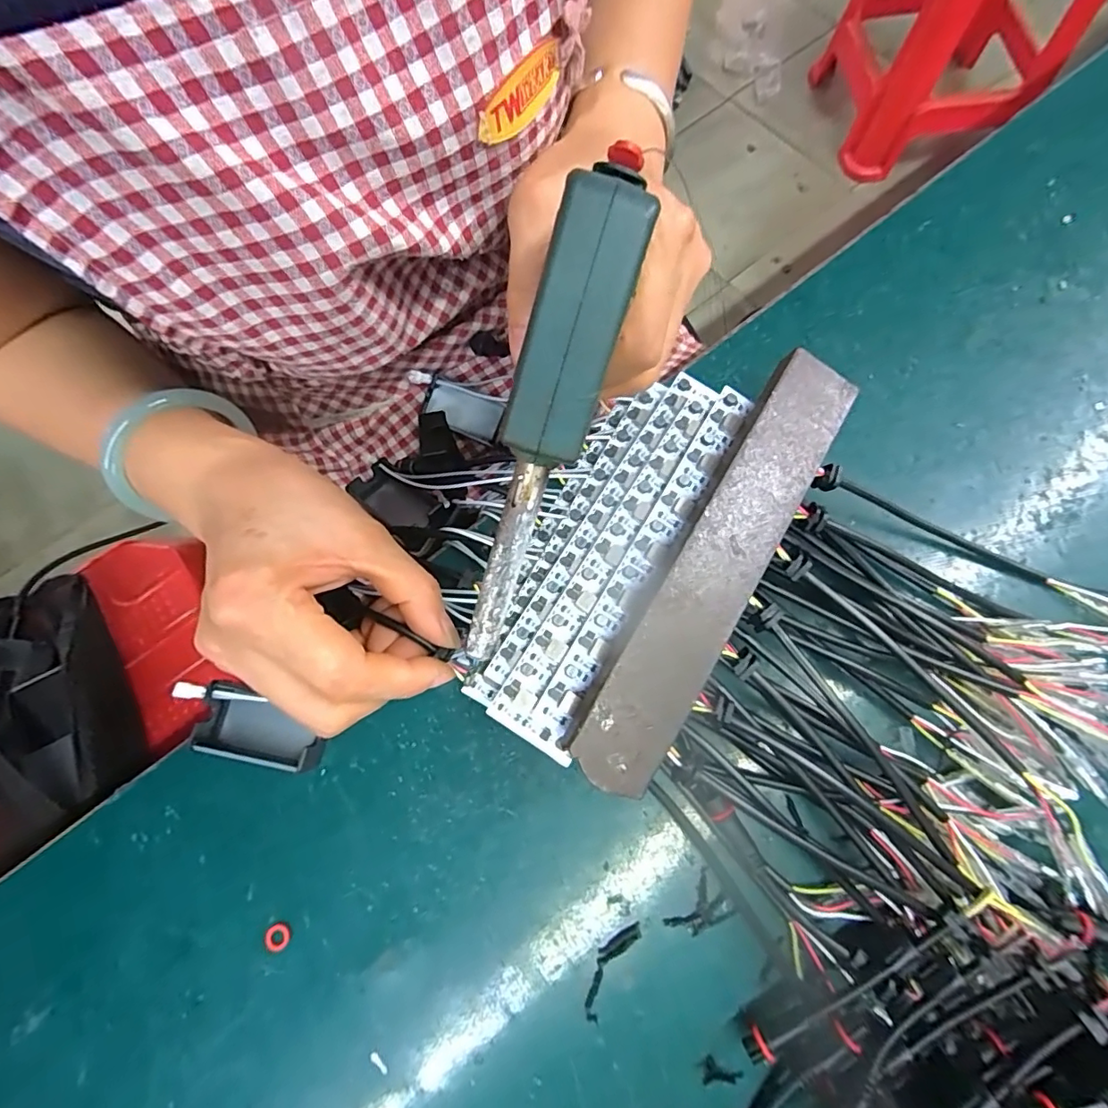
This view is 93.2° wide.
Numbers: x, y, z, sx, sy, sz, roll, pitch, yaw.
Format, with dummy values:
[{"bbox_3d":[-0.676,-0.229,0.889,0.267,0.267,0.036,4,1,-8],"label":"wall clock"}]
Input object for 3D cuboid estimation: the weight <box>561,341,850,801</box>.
[{"bbox_3d":[0.069,0.002,0.216,0.037,0.018,0.197,30,76,10],"label":"weight"}]

